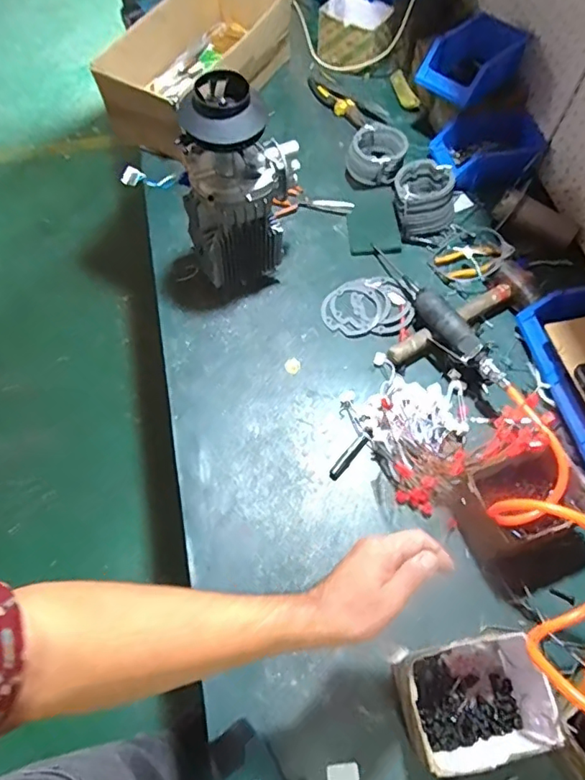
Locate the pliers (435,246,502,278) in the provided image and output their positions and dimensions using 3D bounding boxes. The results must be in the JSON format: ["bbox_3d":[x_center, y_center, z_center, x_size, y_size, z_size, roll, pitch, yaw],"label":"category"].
[{"bbox_3d":[0.305,-0.225,0.915,0.107,0.025,0.057,-8,63,-5],"label":"pliers"}]

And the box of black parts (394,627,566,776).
[{"bbox_3d":[0.199,0.343,0.587,0.152,0.094,0.114,-12,64,-6],"label":"box of black parts"}]

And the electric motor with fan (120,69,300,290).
[{"bbox_3d":[-0.086,-0.277,0.777,0.151,0.335,0.155,18,64,8],"label":"electric motor with fan"}]

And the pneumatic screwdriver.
[{"bbox_3d":[0.215,-0.129,0.835,0.047,0.055,0.355,-24,52,-8],"label":"pneumatic screwdriver"}]

